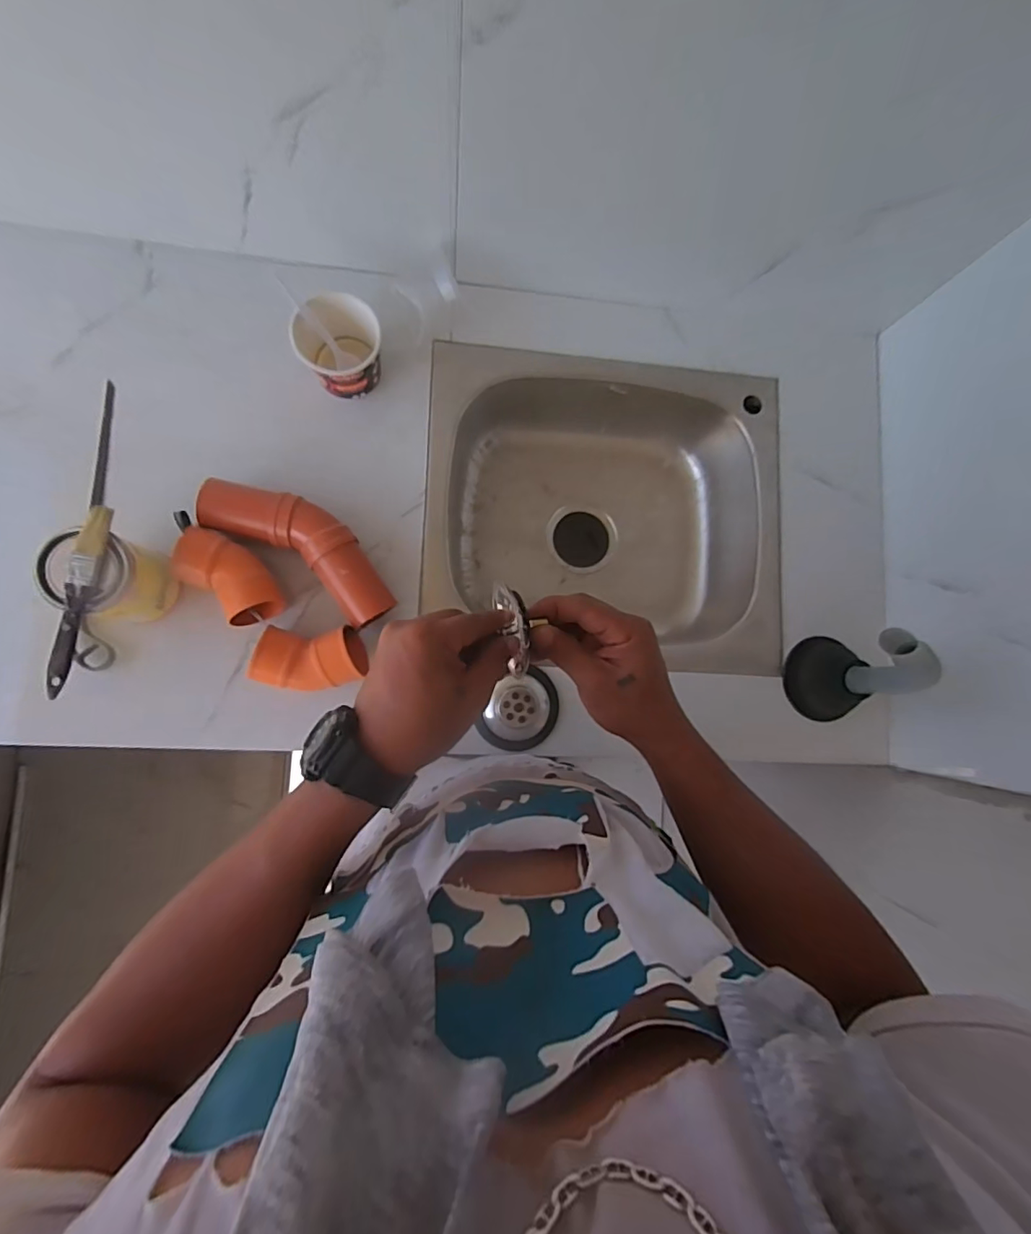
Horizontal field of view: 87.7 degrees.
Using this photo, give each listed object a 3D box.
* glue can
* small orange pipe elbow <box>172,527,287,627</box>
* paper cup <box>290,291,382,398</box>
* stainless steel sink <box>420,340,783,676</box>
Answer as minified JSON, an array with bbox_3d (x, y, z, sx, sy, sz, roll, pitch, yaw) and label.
[{"bbox_3d":[-0.411,-0.038,0.556,0.083,0.110,0.087,1,84,-8],"label":"glue can"},{"bbox_3d":[-0.314,-0.043,0.598,0.116,0.067,0.073,42,80,-2],"label":"small orange pipe elbow"},{"bbox_3d":[-0.197,-0.303,0.617,0.089,0.087,0.086,1,84,-8],"label":"paper cup"},{"bbox_3d":[0.111,-0.142,0.751,0.474,0.157,0.401,8,83,-7],"label":"stainless steel sink"}]

